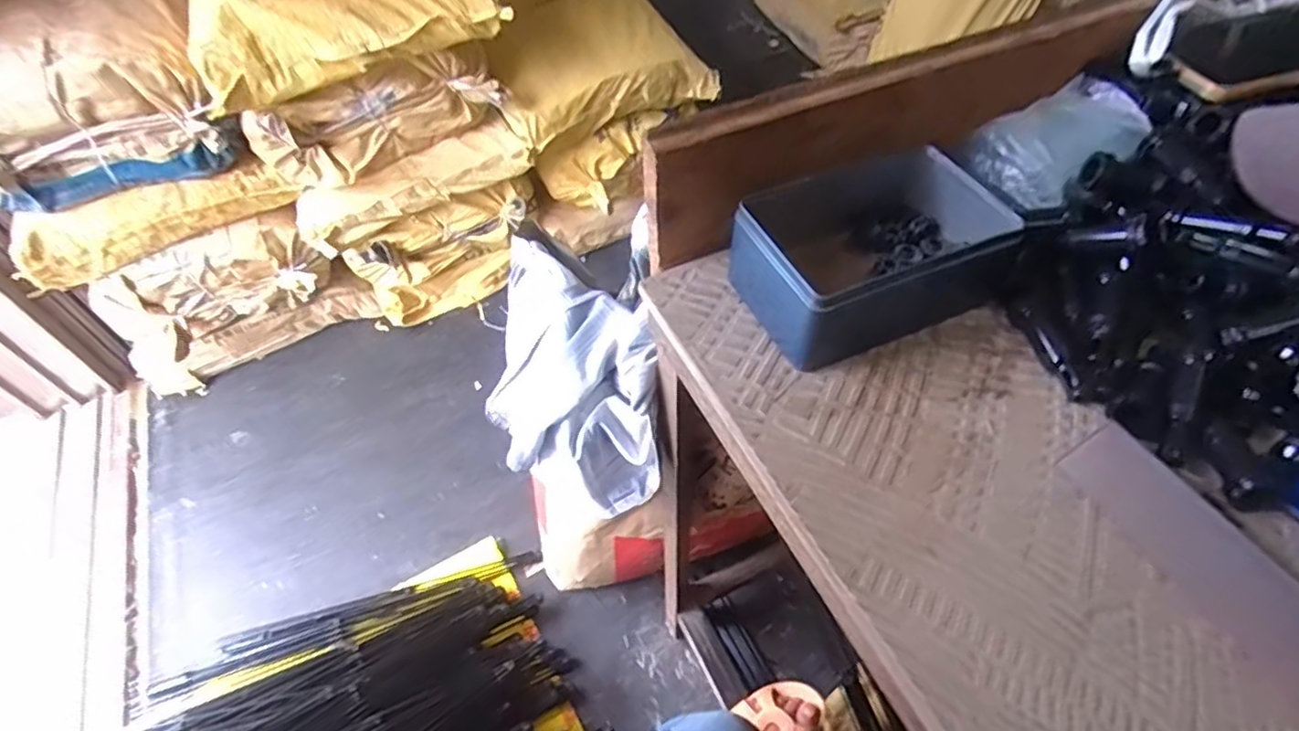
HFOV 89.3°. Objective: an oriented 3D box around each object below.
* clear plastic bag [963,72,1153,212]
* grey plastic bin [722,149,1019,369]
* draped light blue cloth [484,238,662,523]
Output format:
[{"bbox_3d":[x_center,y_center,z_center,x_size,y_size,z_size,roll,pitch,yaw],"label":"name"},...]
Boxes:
[{"bbox_3d":[0.298,-0.158,0.476,0.120,0.039,0.082,-22,55,-15],"label":"clear plastic bag"},{"bbox_3d":[0.144,-0.080,0.421,0.175,0.063,0.112,-19,55,-13],"label":"grey plastic bin"},{"bbox_3d":[-0.083,0.005,0.633,0.155,0.153,0.228,-8,53,-5],"label":"draped light blue cloth"}]

